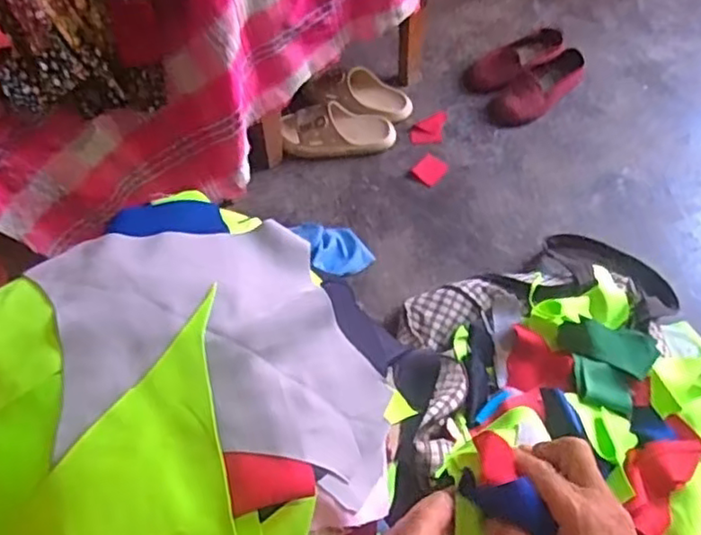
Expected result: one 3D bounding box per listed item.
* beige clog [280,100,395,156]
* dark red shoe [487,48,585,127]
[{"bbox_3d":[-0.021,-0.251,1.171,0.203,0.061,0.100,-5,57,-3],"label":"beige clog"},{"bbox_3d":[0.352,-0.337,1.222,0.203,0.057,0.078,-32,62,-19],"label":"dark red shoe"}]

